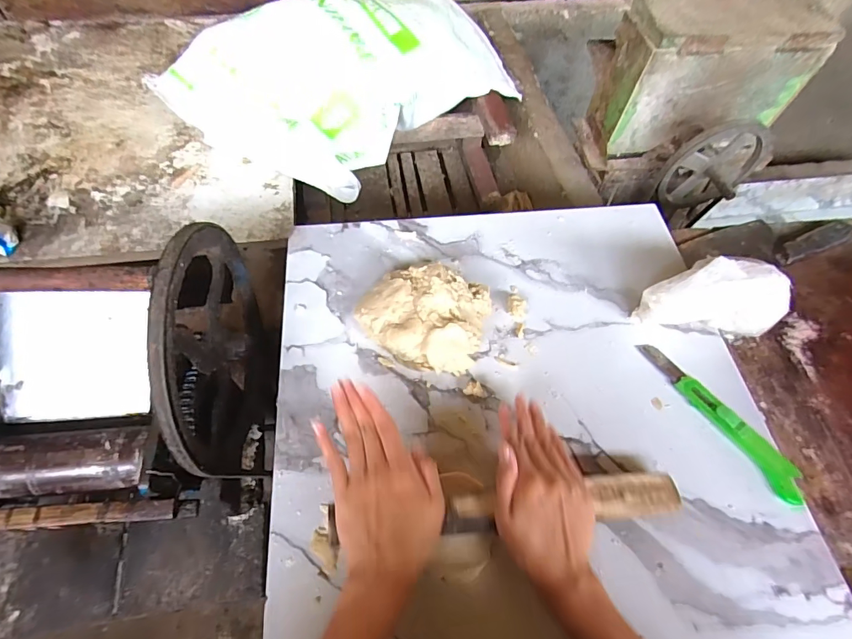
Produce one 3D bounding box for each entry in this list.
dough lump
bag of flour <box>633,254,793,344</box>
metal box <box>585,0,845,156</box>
[{"bbox_3d":[-0.004,-0.004,0.467,0.132,0.074,0.102,14,61,7],"label":"dough lump"},{"bbox_3d":[0.317,-0.027,0.464,0.160,0.115,0.053,-1,60,-1],"label":"bag of flour"},{"bbox_3d":[0.530,-0.473,0.855,0.346,0.226,0.155,-9,61,-10],"label":"metal box"}]

